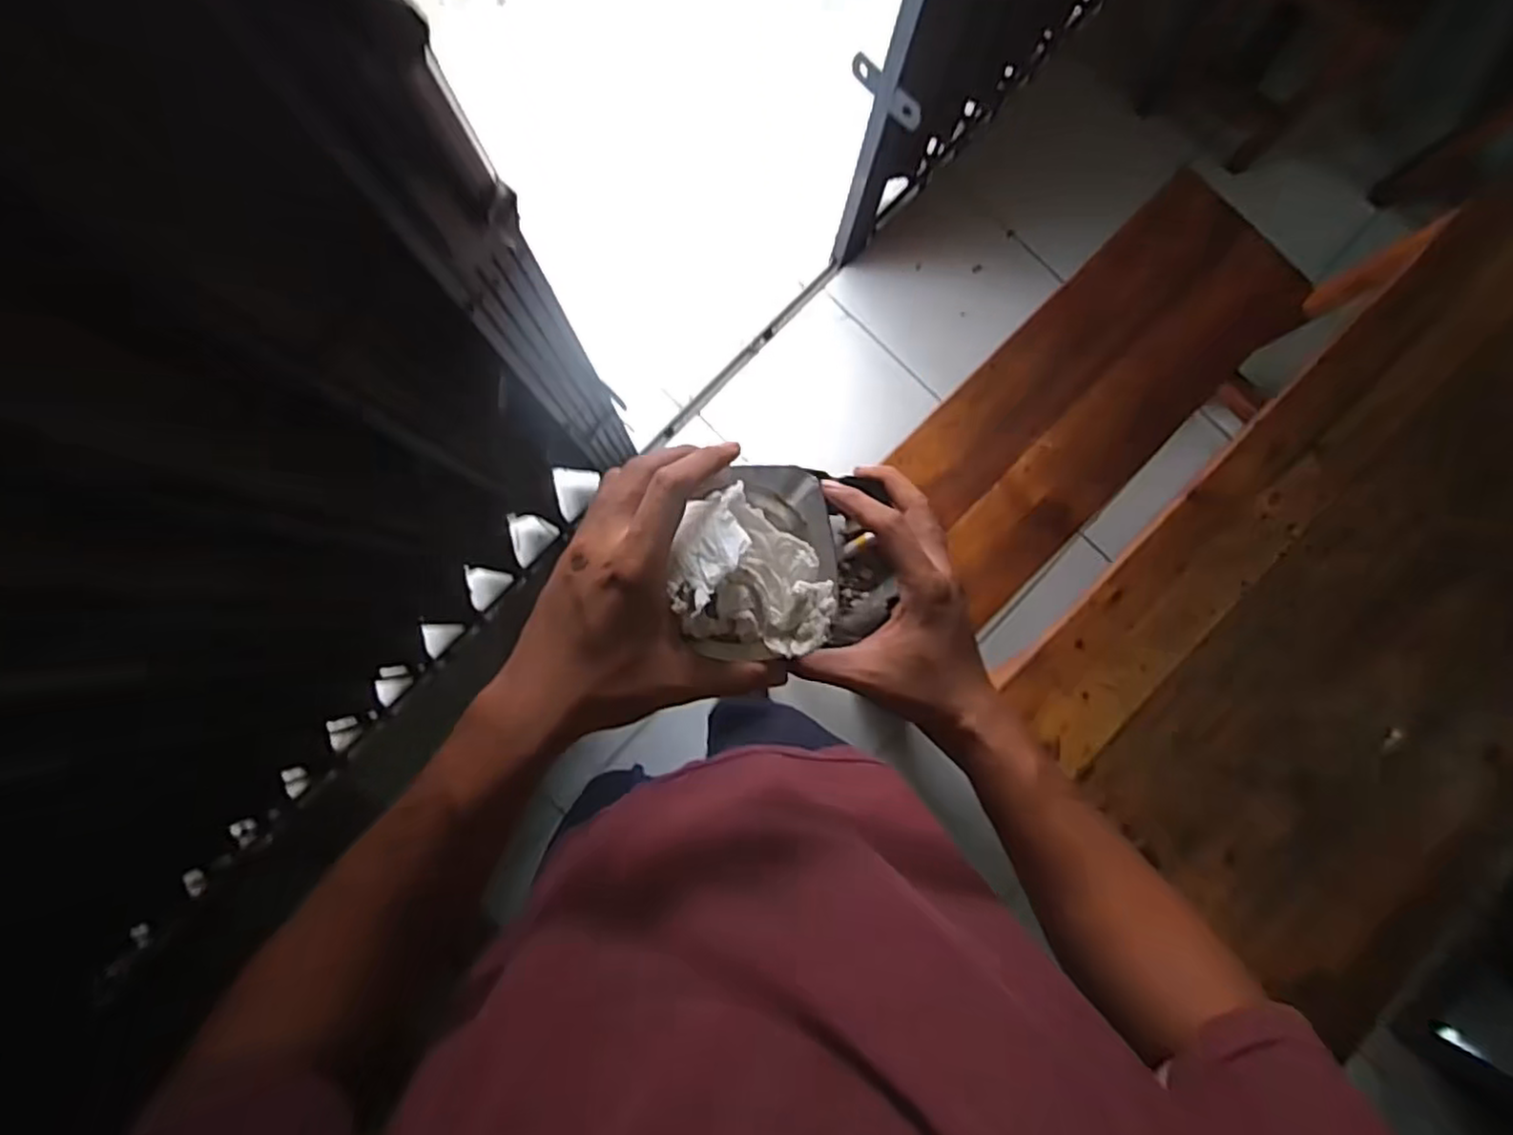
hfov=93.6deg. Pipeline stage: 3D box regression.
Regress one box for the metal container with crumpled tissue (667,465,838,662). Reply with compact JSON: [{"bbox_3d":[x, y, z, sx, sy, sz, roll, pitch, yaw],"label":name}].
[{"bbox_3d":[-0.001,-0.006,0.381,0.093,0.050,0.102,9,63,-31],"label":"metal container with crumpled tissue"}]

